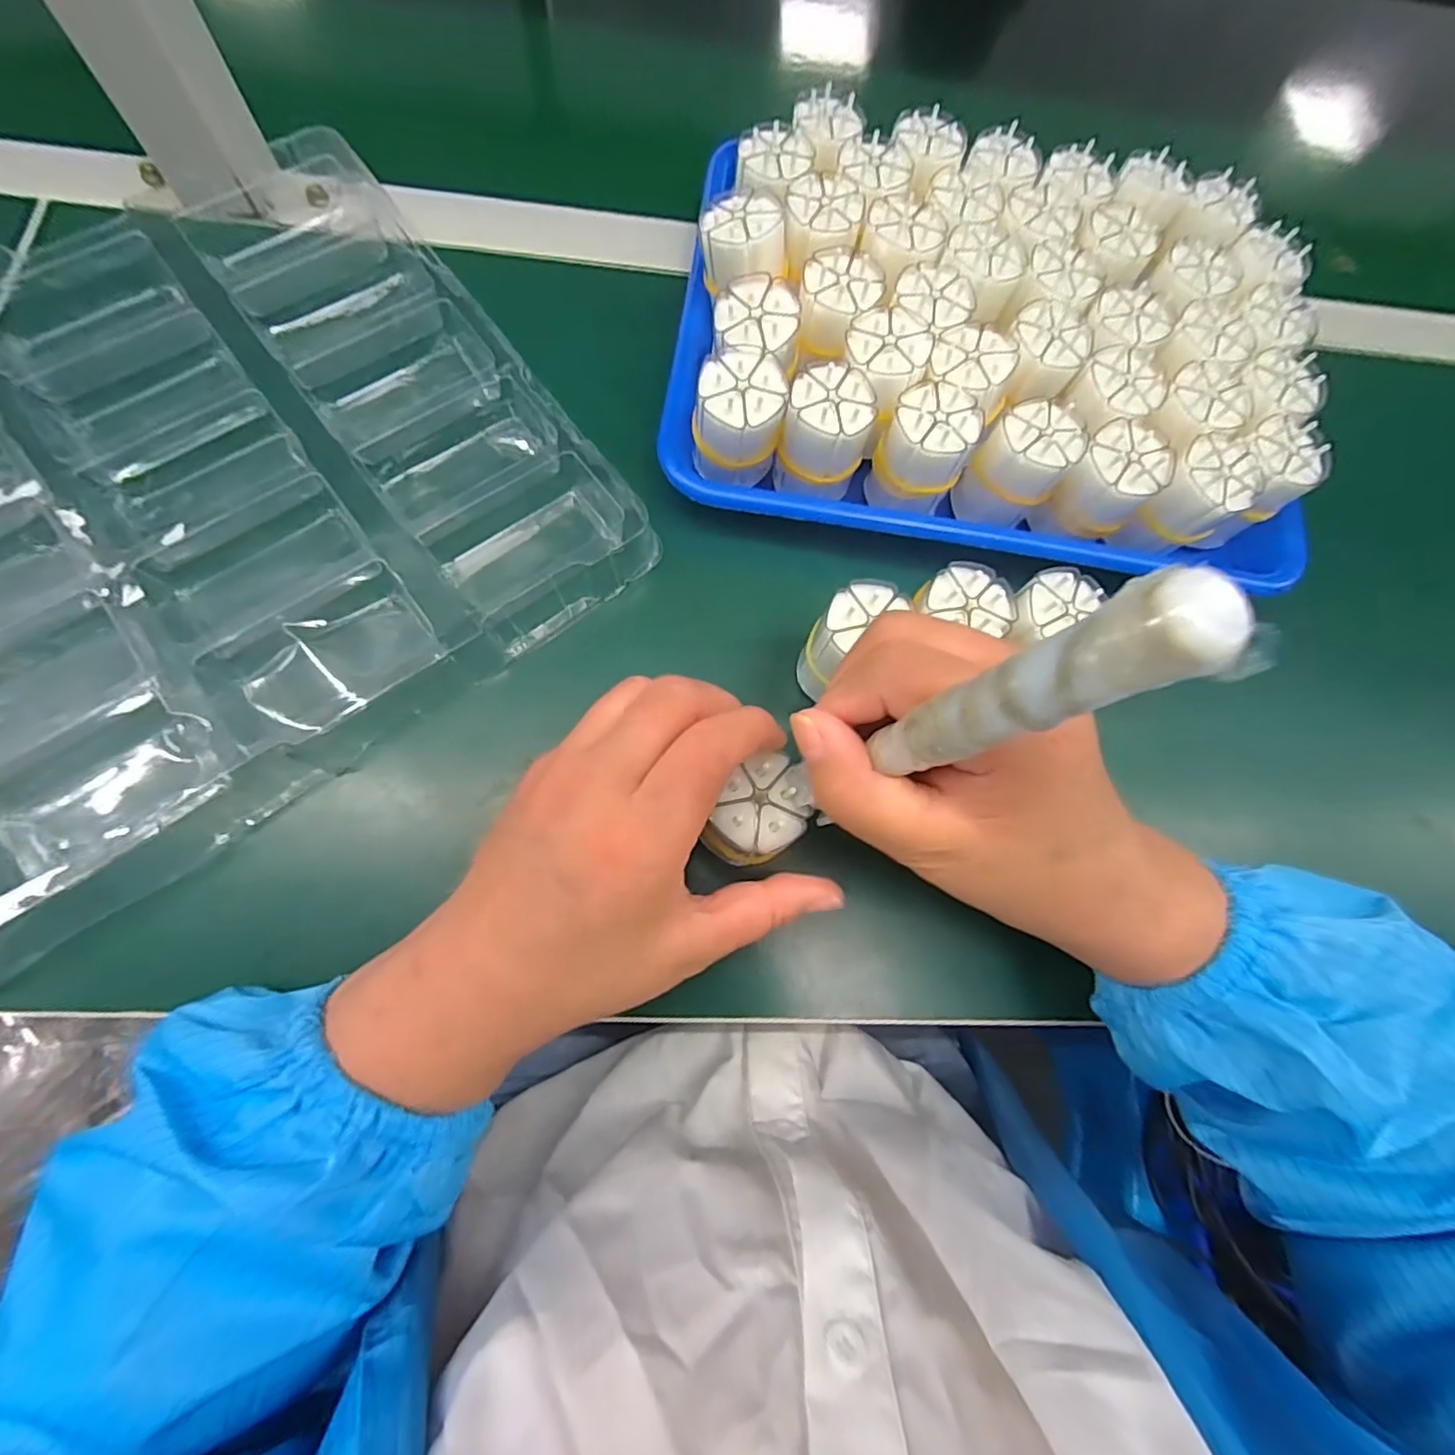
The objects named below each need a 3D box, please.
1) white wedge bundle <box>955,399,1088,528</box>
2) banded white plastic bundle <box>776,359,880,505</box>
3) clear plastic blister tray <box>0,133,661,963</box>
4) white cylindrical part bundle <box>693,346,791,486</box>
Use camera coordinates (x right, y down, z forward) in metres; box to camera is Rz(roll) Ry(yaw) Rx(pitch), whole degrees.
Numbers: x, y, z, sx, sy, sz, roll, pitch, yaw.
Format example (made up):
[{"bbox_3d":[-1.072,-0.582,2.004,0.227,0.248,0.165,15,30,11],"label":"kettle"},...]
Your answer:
[{"bbox_3d":[0.138,-0.125,0.300,0.039,0.053,0.036,2,73,-5],"label":"white wedge bundle"},{"bbox_3d":[0.045,-0.136,0.293,0.038,0.054,0.036,2,73,-5],"label":"banded white plastic bundle"},{"bbox_3d":[-0.281,-0.088,0.267,0.404,0.046,0.295,-35,80,-14],"label":"clear plastic blister tray"},{"bbox_3d":[0.004,-0.141,0.289,0.040,0.052,0.037,2,73,-5],"label":"white cylindrical part bundle"}]

